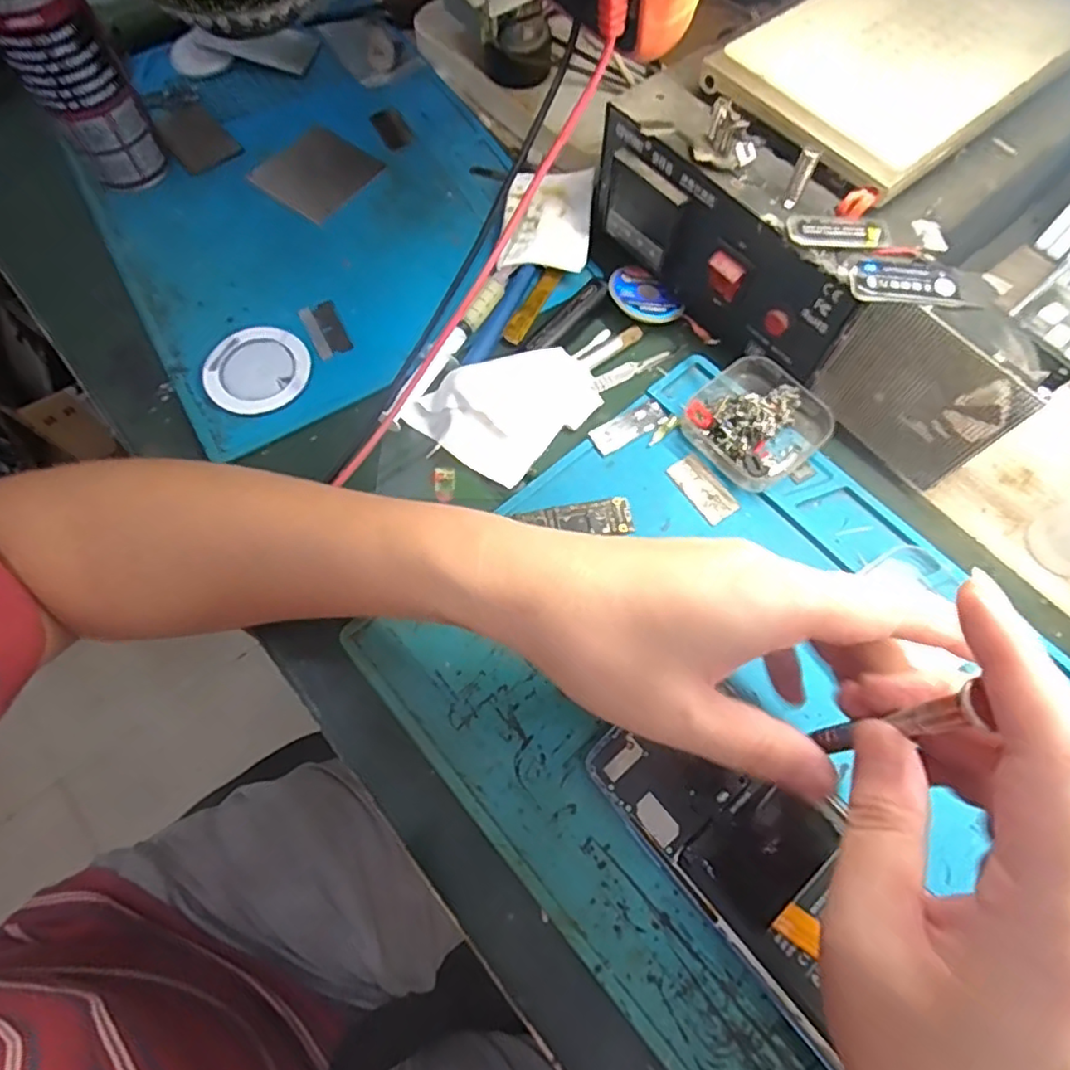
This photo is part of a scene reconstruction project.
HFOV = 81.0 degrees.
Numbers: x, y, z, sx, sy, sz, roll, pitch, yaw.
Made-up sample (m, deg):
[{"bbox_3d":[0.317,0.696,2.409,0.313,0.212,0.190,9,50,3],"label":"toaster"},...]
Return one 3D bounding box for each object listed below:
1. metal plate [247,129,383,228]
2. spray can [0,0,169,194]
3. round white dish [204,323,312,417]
[{"bbox_3d":[-0.146,-0.238,0.410,0.070,0.010,0.061,34,77,17],"label":"metal plate"},{"bbox_3d":[-0.261,-0.266,0.339,0.048,0.151,0.052,0,68,0],"label":"spray can"},{"bbox_3d":[-0.154,-0.092,0.346,0.055,0.007,0.055,0,68,0],"label":"round white dish"}]

